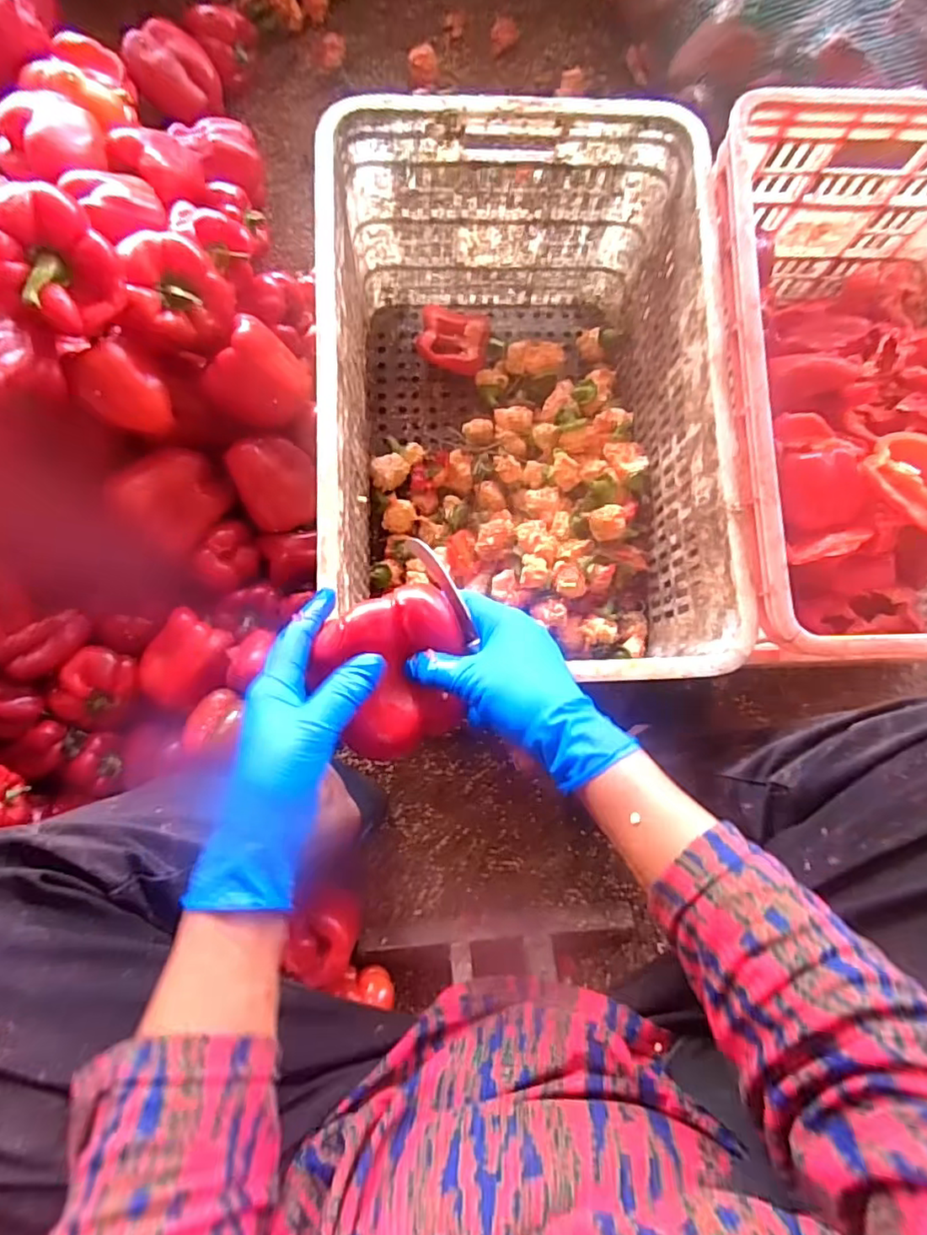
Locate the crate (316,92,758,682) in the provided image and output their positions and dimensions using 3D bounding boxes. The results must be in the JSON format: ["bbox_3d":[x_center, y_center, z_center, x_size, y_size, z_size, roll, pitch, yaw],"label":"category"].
[{"bbox_3d":[0.046,-0.192,0.652,0.345,0.272,0.515,-2,82,-3],"label":"crate"}]

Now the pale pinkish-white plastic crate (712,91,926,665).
[{"bbox_3d":[0.407,-0.215,0.634,0.353,0.234,0.518,-2,82,-3],"label":"pale pinkish-white plastic crate"}]

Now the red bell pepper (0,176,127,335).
[{"bbox_3d":[-0.341,-0.295,0.504,0.086,0.080,0.094,8,82,-2],"label":"red bell pepper"}]

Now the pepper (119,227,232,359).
[{"bbox_3d":[-0.273,-0.310,0.582,0.087,0.073,0.088,-2,82,-3],"label":"pepper"}]

